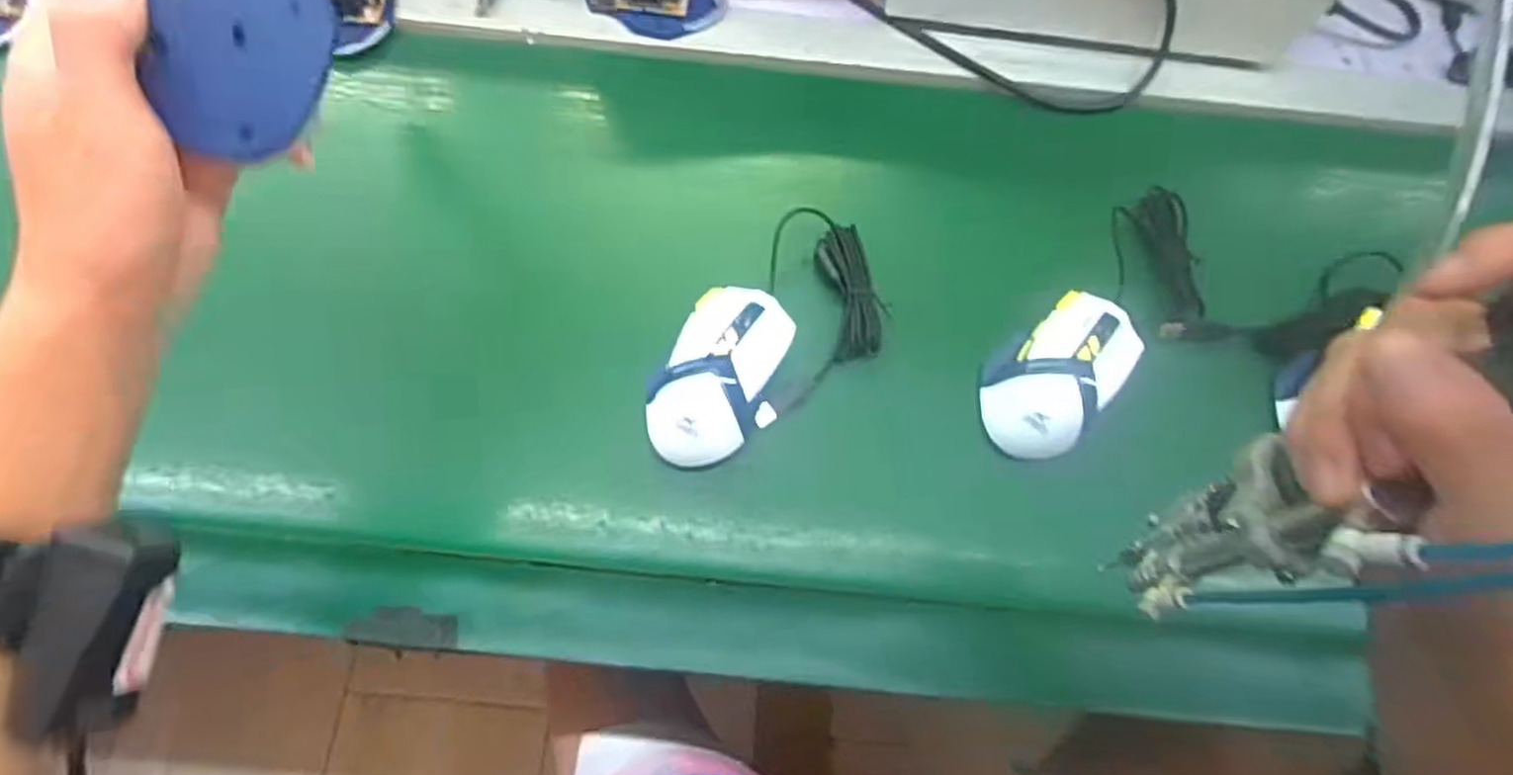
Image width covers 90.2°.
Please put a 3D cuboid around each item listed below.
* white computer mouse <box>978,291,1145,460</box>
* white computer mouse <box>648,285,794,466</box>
[{"bbox_3d":[0.194,-0.008,0.482,0.113,0.050,0.070,-36,74,-16],"label":"white computer mouse"},{"bbox_3d":[-0.024,-0.009,0.472,0.063,0.046,0.117,25,68,7],"label":"white computer mouse"}]

